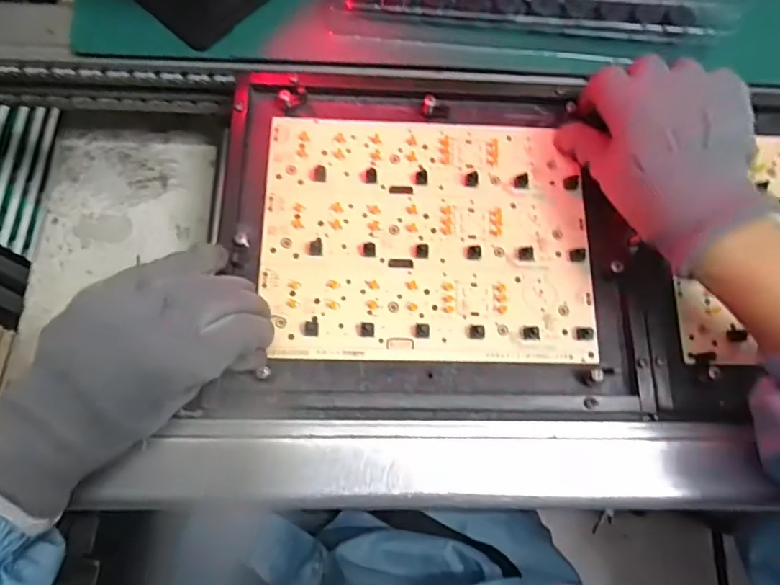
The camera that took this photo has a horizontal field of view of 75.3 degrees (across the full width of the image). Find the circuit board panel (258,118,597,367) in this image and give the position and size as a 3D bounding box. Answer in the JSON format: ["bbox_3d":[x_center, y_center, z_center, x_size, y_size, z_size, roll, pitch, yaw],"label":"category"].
[{"bbox_3d":[0.025,-0.038,0.340,0.213,0.012,0.167,1,72,-2],"label":"circuit board panel"}]

